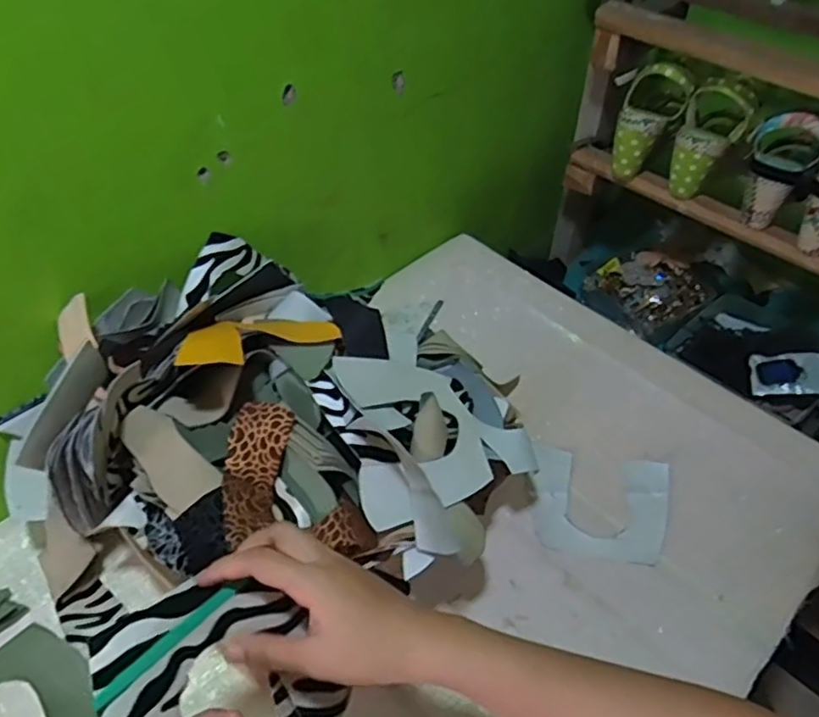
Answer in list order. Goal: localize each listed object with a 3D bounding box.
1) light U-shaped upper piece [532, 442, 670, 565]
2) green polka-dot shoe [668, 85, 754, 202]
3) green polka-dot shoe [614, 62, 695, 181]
[{"bbox_3d":[0.200,0.153,0.689,0.139,0.007,0.121,10,52,8],"label":"light U-shaped upper piece"},{"bbox_3d":[0.385,-0.284,0.845,0.076,0.128,0.099,22,49,19],"label":"green polka-dot shoe"},{"bbox_3d":[0.306,-0.314,0.871,0.080,0.149,0.064,35,27,25],"label":"green polka-dot shoe"}]

